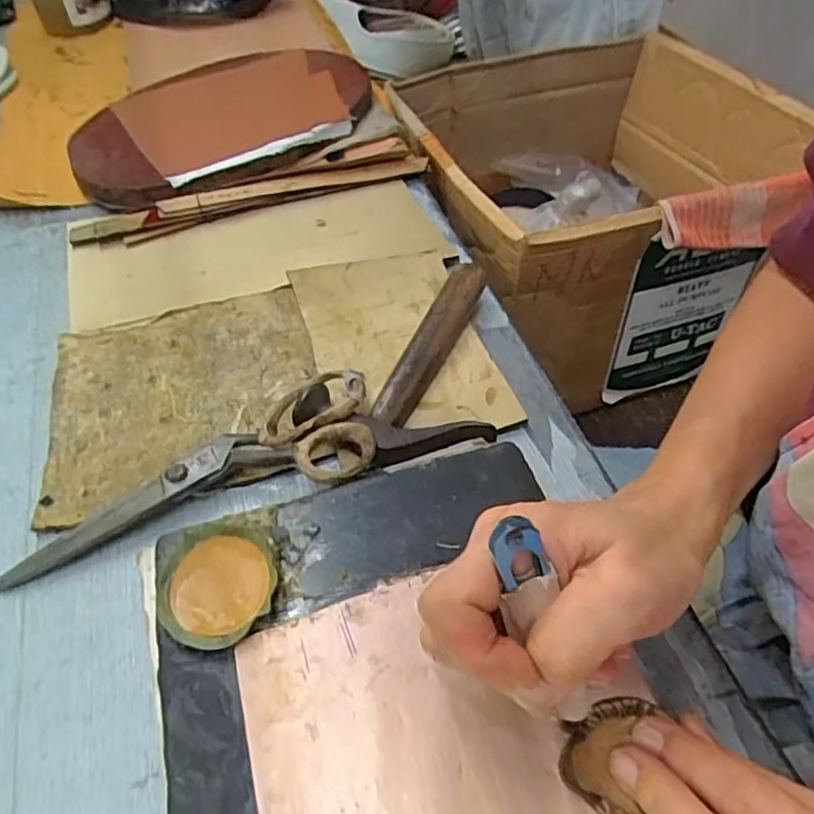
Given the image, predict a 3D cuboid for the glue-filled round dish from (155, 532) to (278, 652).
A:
[{"bbox_3d":[-0.089,0.083,0.295,0.050,0.008,0.052,37,61,27],"label":"glue-filled round dish"}]

